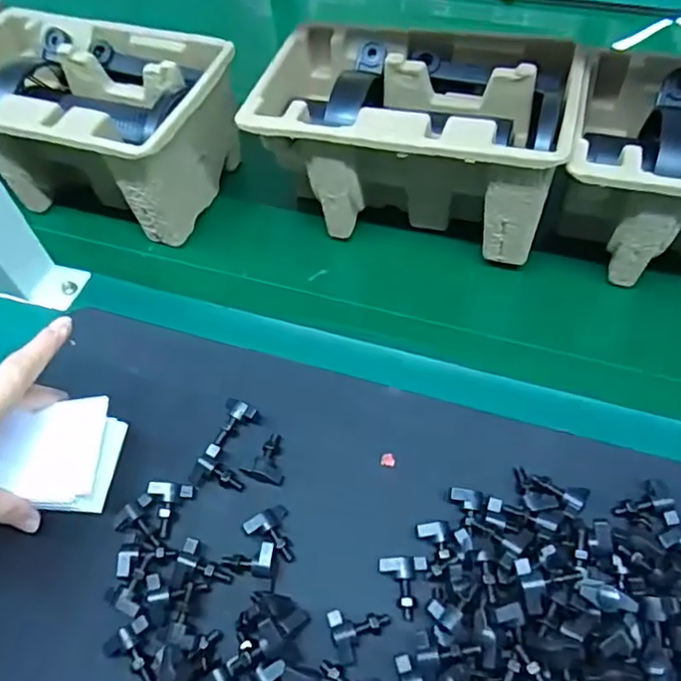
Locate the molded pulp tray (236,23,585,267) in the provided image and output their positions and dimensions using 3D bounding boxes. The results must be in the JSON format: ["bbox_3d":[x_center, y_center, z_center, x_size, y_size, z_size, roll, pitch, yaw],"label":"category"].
[{"bbox_3d":[0.053,-0.163,0.472,0.218,0.108,0.143,14,57,7],"label":"molded pulp tray"}]

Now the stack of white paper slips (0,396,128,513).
[{"bbox_3d":[-0.172,0.070,0.372,0.057,0.041,0.062,7,56,2],"label":"stack of white paper slips"}]

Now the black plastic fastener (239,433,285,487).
[{"bbox_3d":[-0.045,0.073,0.381,0.024,0.013,0.032,10,56,4],"label":"black plastic fastener"}]

